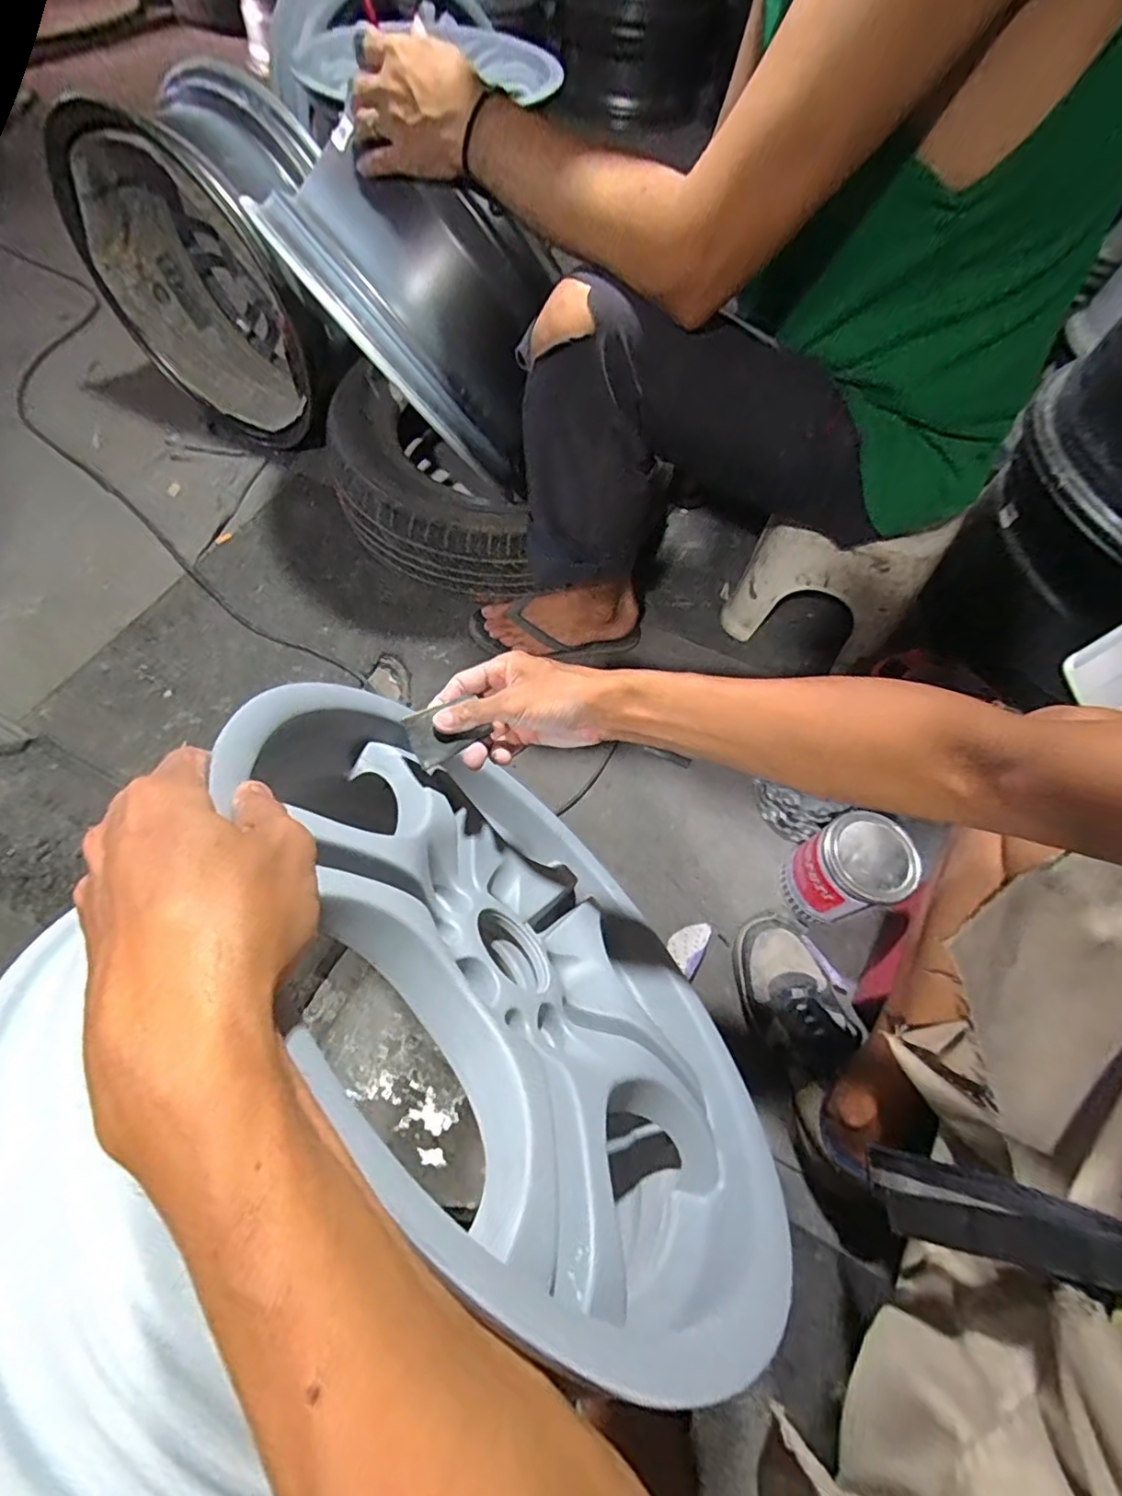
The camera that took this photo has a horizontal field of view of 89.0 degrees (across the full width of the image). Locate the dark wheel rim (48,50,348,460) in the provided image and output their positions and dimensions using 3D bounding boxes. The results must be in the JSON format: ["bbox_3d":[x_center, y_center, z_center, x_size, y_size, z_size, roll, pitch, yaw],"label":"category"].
[{"bbox_3d":[-0.505,-0.721,0.889,0.382,0.399,0.219,32,65,11],"label":"dark wheel rim"}]

